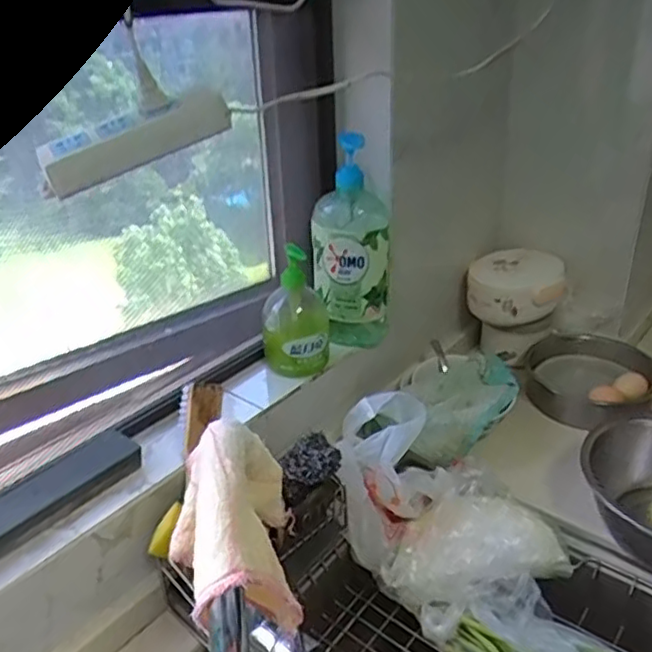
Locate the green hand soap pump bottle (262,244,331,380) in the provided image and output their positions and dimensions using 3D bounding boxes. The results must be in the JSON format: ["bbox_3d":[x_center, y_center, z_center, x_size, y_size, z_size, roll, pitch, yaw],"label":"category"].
[{"bbox_3d":[-0.041,-0.022,0.846,0.087,0.161,0.079,-1,28,2],"label":"green hand soap pump bottle"}]

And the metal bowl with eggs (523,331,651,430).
[{"bbox_3d":[0.432,0.096,1.075,0.195,0.076,0.230,12,31,24],"label":"metal bowl with eggs"}]

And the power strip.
[{"bbox_3d":[-0.173,-0.171,0.597,0.173,0.039,0.052,-24,33,-9],"label":"power strip"}]

